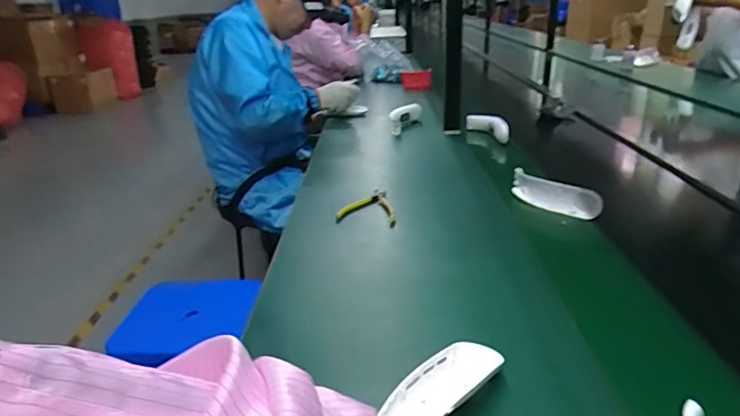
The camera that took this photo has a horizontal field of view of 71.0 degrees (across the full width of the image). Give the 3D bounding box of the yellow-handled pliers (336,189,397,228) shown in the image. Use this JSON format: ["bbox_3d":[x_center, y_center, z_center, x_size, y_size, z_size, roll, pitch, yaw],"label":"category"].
[{"bbox_3d":[-0.009,-0.002,0.941,0.101,0.015,0.142,-2,23,-3],"label":"yellow-handled pliers"}]

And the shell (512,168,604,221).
[{"bbox_3d":[0.339,-0.022,0.953,0.026,0.063,0.180,-15,26,-30],"label":"shell"}]

